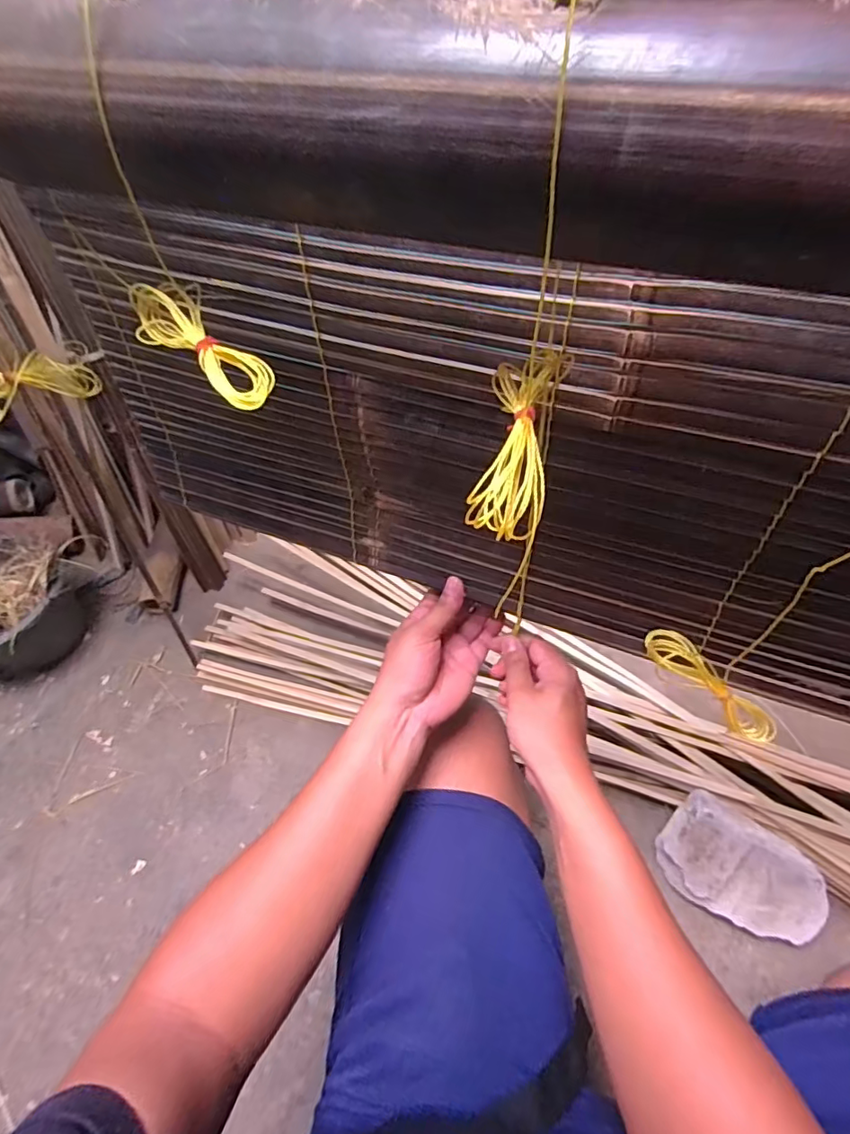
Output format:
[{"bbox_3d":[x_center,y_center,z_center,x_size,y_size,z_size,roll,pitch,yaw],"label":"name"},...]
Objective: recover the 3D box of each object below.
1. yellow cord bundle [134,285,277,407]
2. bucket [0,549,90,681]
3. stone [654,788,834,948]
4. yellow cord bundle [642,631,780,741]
[{"bbox_3d":[-0.116,-0.116,0.279,0.095,0.029,0.025,39,64,12],"label":"yellow cord bundle"},{"bbox_3d":[-0.784,0.107,1.044,0.231,0.222,0.218,-2,54,2],"label":"bucket"},{"bbox_3d":[0.430,0.411,0.735,0.202,0.104,0.117,24,59,19],"label":"stone"},{"bbox_3d":[0.187,0.079,0.354,0.095,0.023,0.030,40,64,4],"label":"yellow cord bundle"}]

